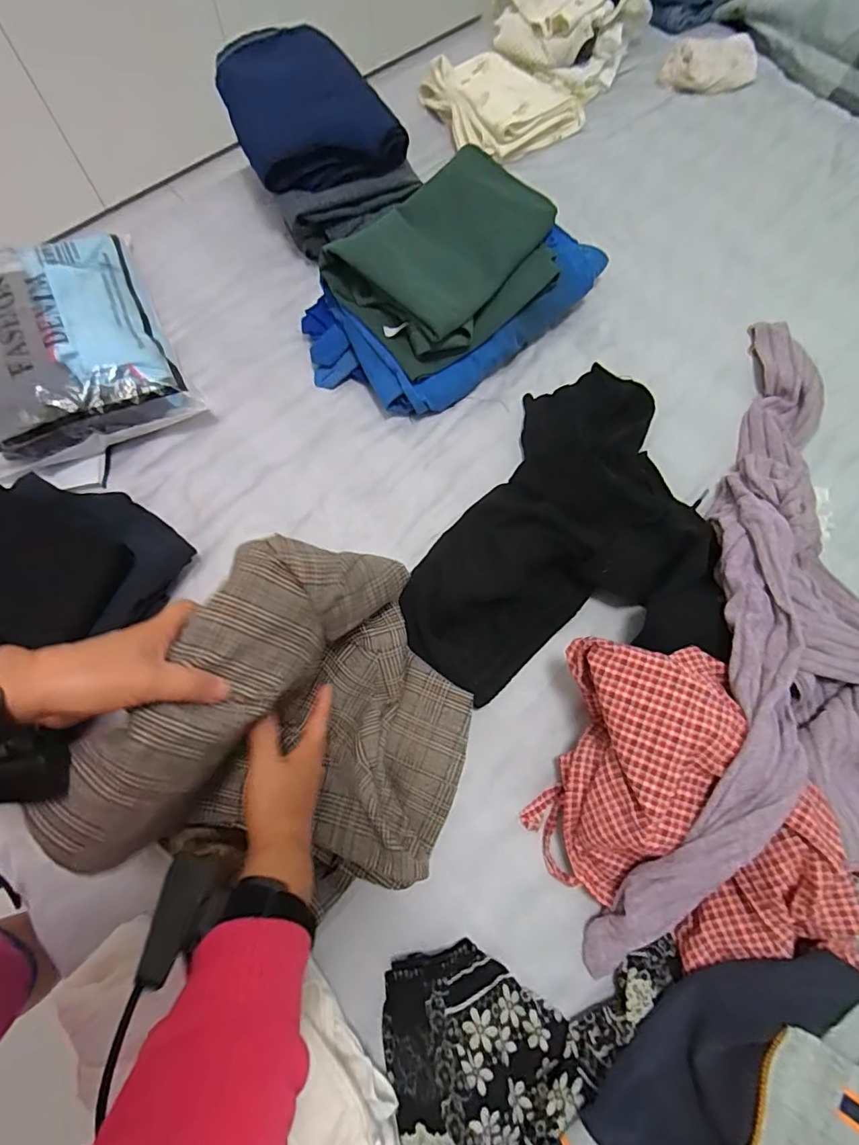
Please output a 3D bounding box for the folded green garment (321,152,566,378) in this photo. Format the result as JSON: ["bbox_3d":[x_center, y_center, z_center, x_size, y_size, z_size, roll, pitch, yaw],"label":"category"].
[{"bbox_3d":[0.028,-0.388,0.634,0.281,0.059,0.206,-39,77,-13],"label":"folded green garment"}]

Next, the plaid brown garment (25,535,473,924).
[{"bbox_3d":[-0.087,0.124,0.433,0.245,0.174,0.284,23,72,5],"label":"plaid brown garment"}]

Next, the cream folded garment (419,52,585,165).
[{"bbox_3d":[0.106,-0.751,0.827,0.198,0.040,0.211,-30,75,-12],"label":"cream folded garment"}]

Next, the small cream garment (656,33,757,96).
[{"bbox_3d":[0.491,-0.878,0.890,0.184,0.034,0.110,-23,74,-10],"label":"small cream garment"}]

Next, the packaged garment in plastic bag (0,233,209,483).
[{"bbox_3d":[-0.443,-0.273,0.616,0.237,0.083,0.313,-26,74,-11],"label":"packaged garment in plastic bag"}]

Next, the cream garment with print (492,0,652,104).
[{"bbox_3d":[0.212,-0.911,0.840,0.238,0.115,0.184,28,72,7],"label":"cream garment with print"}]

